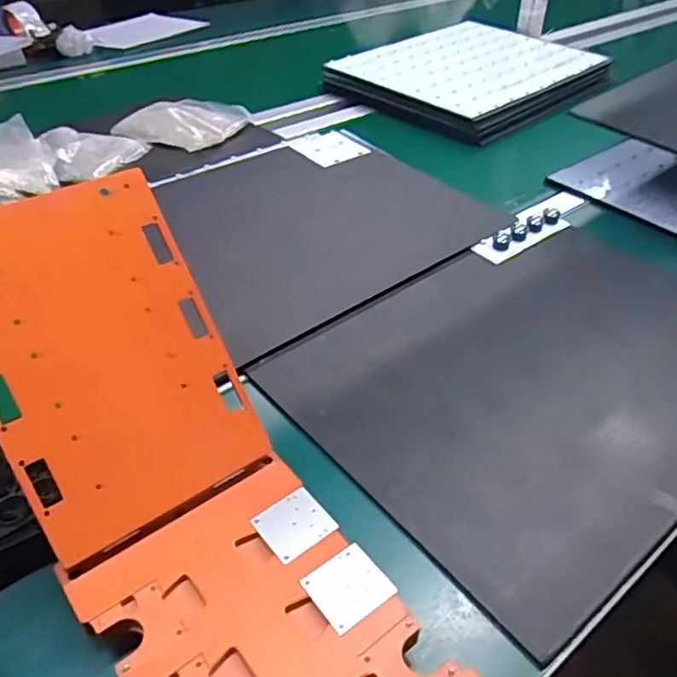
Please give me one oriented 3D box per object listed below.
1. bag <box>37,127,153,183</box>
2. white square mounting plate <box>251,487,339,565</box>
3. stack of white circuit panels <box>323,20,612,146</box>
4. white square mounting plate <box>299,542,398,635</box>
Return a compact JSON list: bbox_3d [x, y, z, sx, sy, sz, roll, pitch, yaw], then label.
[{"bbox_3d":[-0.365,-0.285,0.943,0.137,0.028,0.148,-21,45,-23],"label":"bag"},{"bbox_3d":[-0.031,0.131,0.442,0.047,0.004,0.044,-26,47,-28],"label":"white square mounting plate"},{"bbox_3d":[0.254,-0.519,1.215,0.396,0.054,0.484,33,50,32],"label":"stack of white circuit panels"},{"bbox_3d":[0.007,0.162,0.407,0.047,0.005,0.045,-26,47,-28],"label":"white square mounting plate"}]

